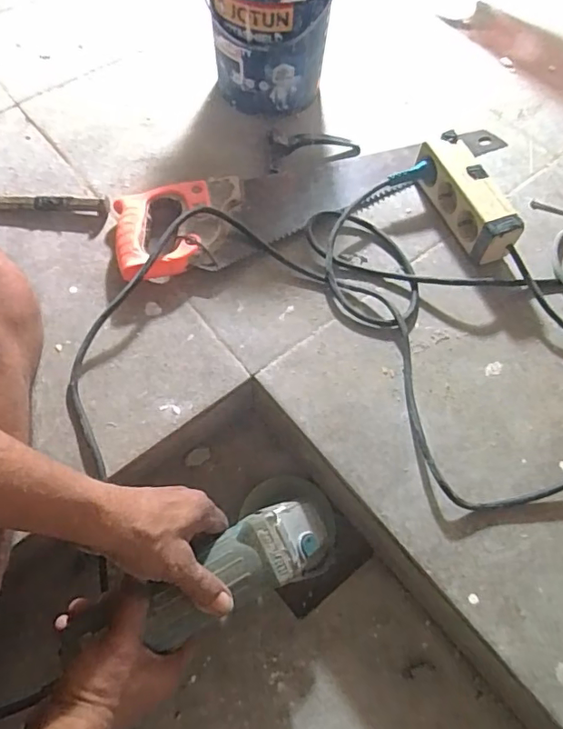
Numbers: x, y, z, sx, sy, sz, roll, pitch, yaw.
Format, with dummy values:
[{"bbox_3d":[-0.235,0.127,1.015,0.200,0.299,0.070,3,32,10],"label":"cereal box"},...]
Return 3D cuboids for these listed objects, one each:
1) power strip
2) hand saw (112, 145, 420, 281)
[{"bbox_3d":[0.208,-0.188,0.612,0.045,0.061,0.152,-23,66,-14],"label":"power strip"},{"bbox_3d":[-0.003,-0.190,0.624,0.382,0.033,0.113,-19,65,-12],"label":"hand saw"}]

